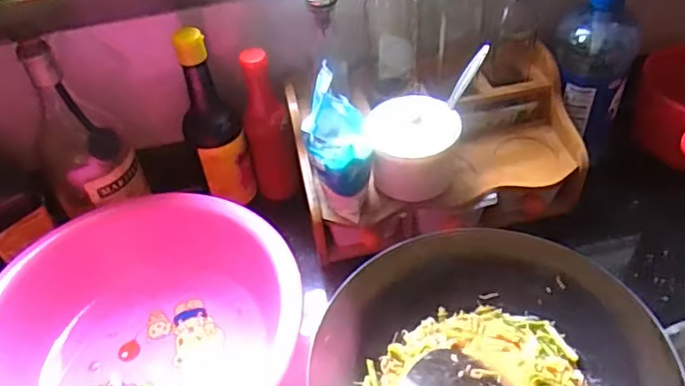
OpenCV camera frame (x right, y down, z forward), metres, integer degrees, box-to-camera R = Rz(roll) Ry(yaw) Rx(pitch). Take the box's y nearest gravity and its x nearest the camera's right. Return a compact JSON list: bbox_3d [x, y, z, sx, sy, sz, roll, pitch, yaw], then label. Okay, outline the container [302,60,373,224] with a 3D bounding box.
[{"bbox_3d":[-0.004,-0.052,0.625,0.062,0.125,0.095,-6,45,-1],"label":"container"}]

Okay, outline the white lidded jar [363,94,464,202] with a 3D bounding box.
[{"bbox_3d":[0.076,-0.049,0.641,0.093,0.085,0.076,-4,45,1],"label":"white lidded jar"}]

